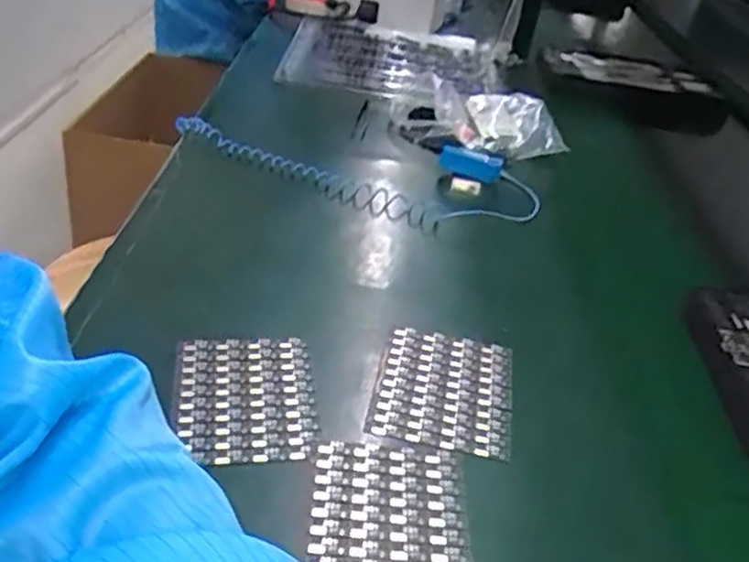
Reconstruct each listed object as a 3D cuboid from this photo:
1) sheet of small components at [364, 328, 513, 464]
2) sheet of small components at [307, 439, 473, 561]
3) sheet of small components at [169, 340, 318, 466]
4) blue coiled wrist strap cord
[{"bbox_3d":[0.043,0.065,0.426,0.083,0.004,0.093,11,35,5],"label":"sheet of small components"},{"bbox_3d":[0.008,0.122,0.343,0.078,0.005,0.095,5,35,-3],"label":"sheet of small components"},{"bbox_3d":[-0.076,0.068,0.405,0.081,0.004,0.095,-1,35,-11],"label":"sheet of small components"},{"bbox_3d":[-0.014,-0.123,0.670,0.345,0.026,0.145,25,44,20],"label":"blue coiled wrist strap cord"}]

